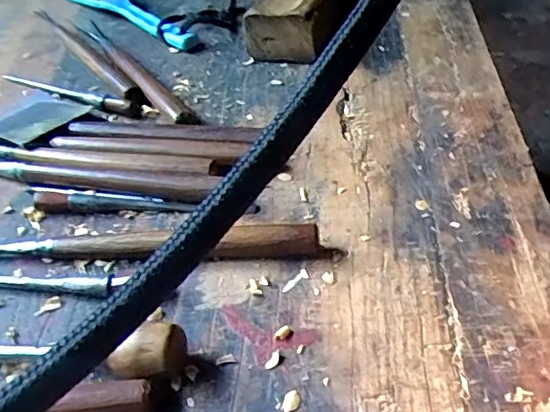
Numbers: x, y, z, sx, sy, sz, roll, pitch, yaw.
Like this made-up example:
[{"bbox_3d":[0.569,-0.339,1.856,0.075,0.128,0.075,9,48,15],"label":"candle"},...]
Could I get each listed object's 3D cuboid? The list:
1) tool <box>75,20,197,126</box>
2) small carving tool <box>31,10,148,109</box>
[{"bbox_3d":[-0.133,-0.130,0.506,0.020,0.011,0.259,-28,47,-21],"label":"tool"},{"bbox_3d":[-0.188,-0.157,0.544,0.018,0.013,0.264,-28,47,-21],"label":"small carving tool"}]

